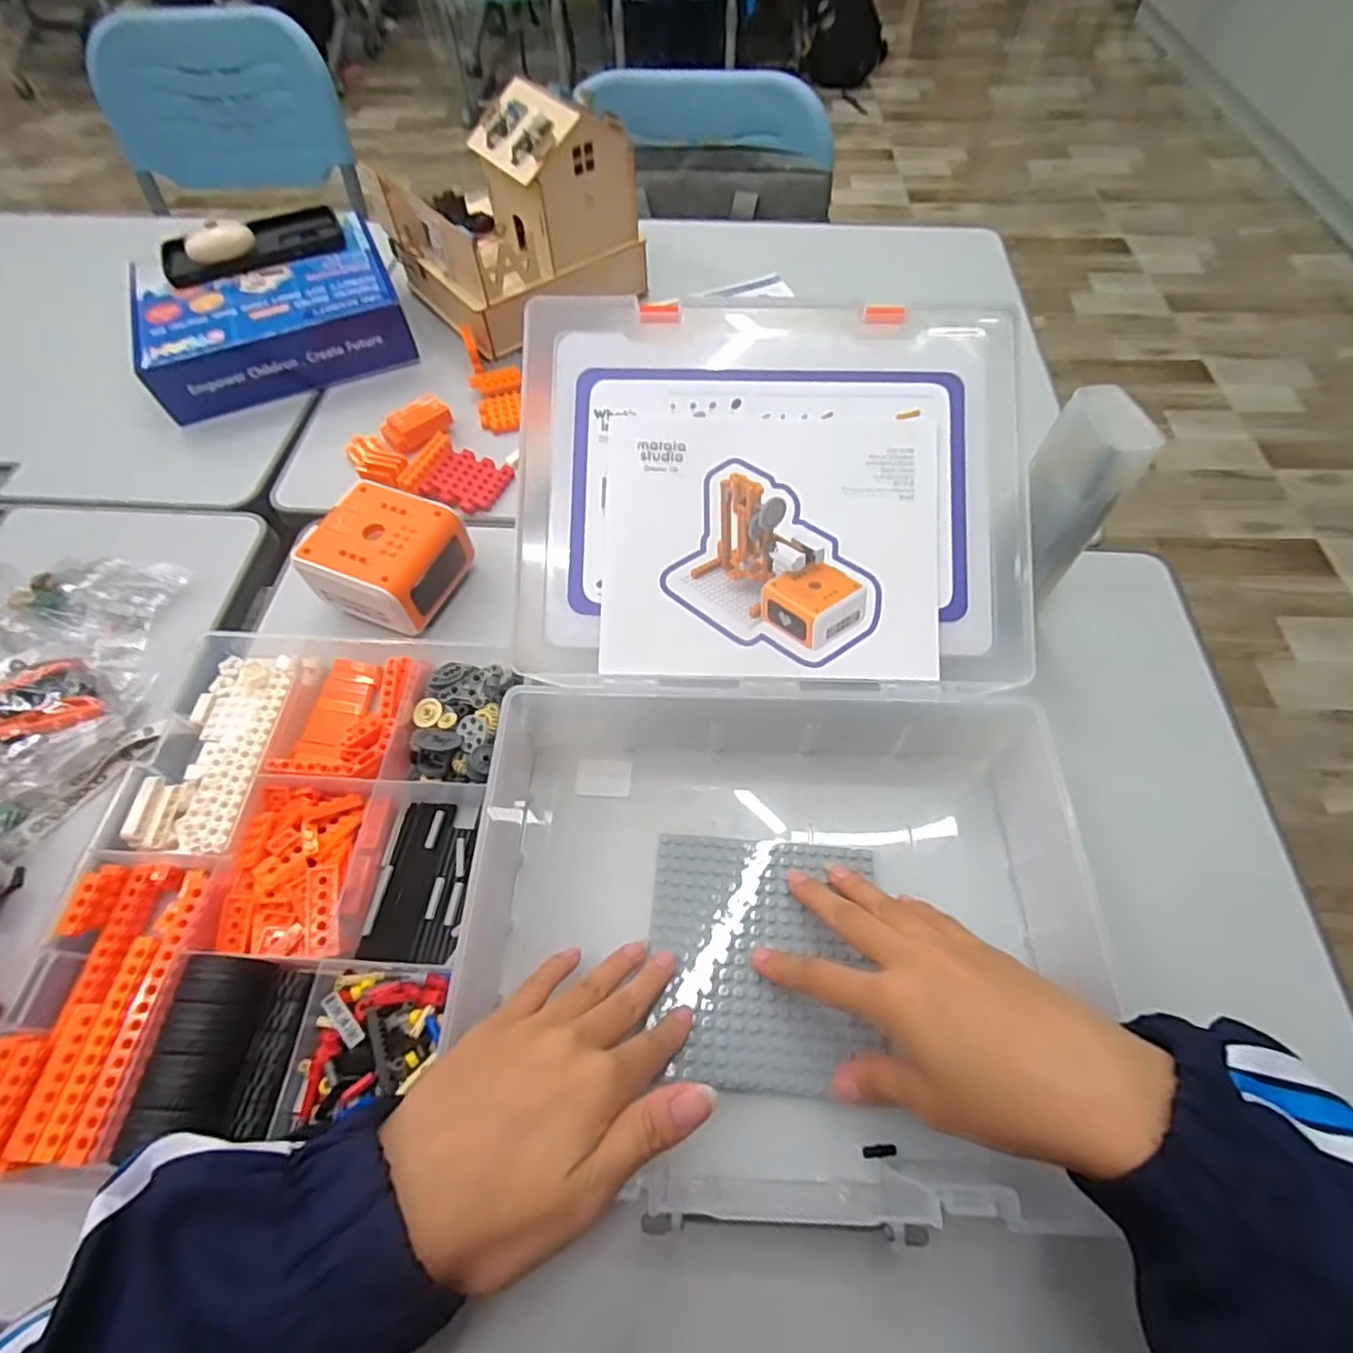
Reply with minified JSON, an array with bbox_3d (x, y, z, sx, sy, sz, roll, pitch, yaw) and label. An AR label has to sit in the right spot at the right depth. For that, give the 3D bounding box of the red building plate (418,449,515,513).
[{"bbox_3d":[-0.176,-0.165,0.550,0.056,0.005,0.060,26,61,-3],"label":"red building plate"}]

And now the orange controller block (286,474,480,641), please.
[{"bbox_3d":[-0.210,-0.087,0.474,0.086,0.048,0.090,20,63,14],"label":"orange controller block"}]

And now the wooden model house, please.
[{"bbox_3d":[-0.159,-0.452,0.621,0.201,0.143,0.160,-34,64,-15],"label":"wooden model house"}]

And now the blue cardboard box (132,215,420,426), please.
[{"bbox_3d":[-0.382,-0.340,0.628,0.225,0.069,0.158,-23,61,-10],"label":"blue cardboard box"}]

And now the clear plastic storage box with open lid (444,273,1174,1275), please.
[{"bbox_3d":[0.059,0.008,0.366,0.314,0.170,0.447,1,60,4],"label":"clear plastic storage box with open lid"}]

